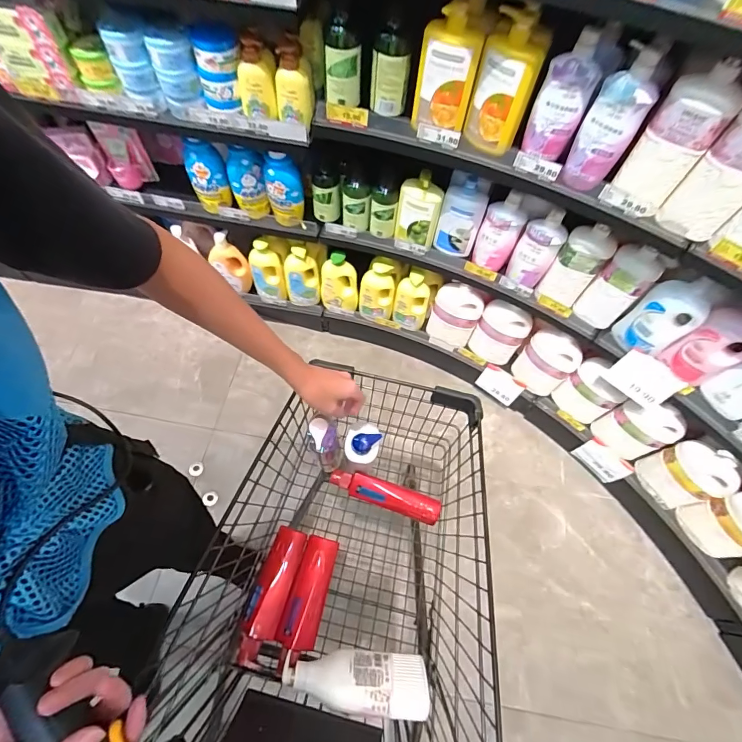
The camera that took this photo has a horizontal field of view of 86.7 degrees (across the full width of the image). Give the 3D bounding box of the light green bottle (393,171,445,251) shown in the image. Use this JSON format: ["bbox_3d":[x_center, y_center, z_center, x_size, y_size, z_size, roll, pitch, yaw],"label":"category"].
[{"bbox_3d":[0.129,-0.431,1.058,0.108,0.182,0.054,12,62,2],"label":"light green bottle"}]

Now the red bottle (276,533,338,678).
[{"bbox_3d":[-0.123,0.444,0.760,0.069,0.054,0.221,14,62,4],"label":"red bottle"}]

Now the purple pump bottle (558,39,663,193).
[{"bbox_3d":[0.449,-0.461,0.737,0.093,0.223,0.070,35,65,14],"label":"purple pump bottle"}]

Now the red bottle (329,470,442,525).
[{"bbox_3d":[0.027,0.264,0.832,0.233,0.058,0.050,18,62,5],"label":"red bottle"}]

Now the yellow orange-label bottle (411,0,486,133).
[{"bbox_3d":[0.148,-0.590,0.763,0.107,0.202,0.077,4,62,-2],"label":"yellow orange-label bottle"}]

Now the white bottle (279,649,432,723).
[{"bbox_3d":[-0.025,0.534,0.675,0.248,0.060,0.082,6,62,-1],"label":"white bottle"}]

